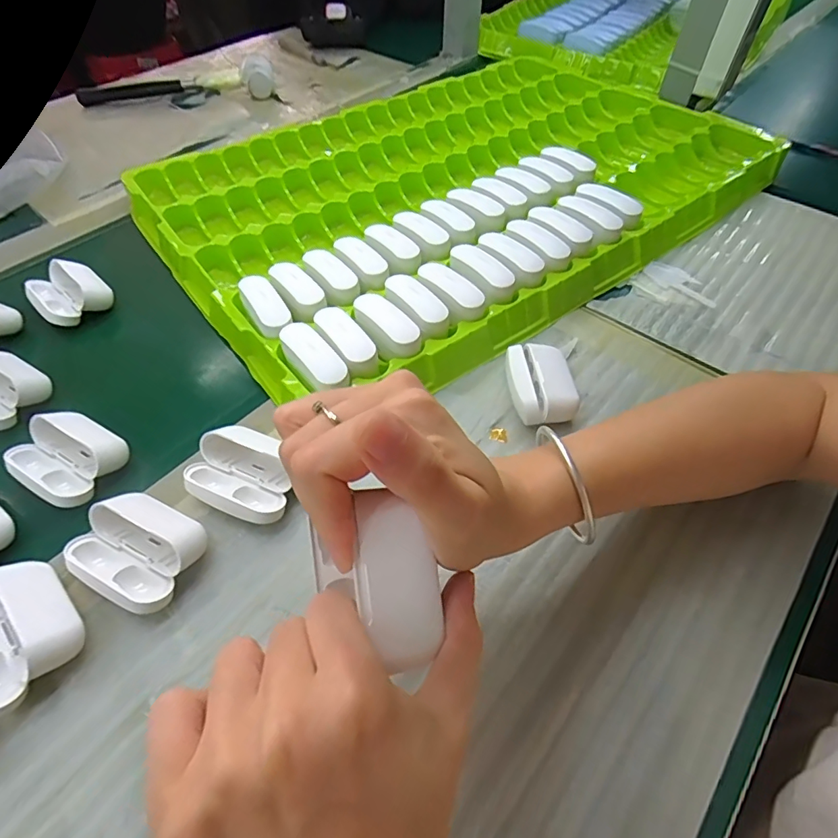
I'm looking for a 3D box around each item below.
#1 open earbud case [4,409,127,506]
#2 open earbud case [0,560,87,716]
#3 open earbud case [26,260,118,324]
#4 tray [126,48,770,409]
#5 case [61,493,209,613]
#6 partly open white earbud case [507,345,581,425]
[{"bbox_3d":[-0.229,0.026,0.319,0.063,0.036,0.053,24,57,17],"label":"open earbud case"},{"bbox_3d":[-0.204,0.107,0.245,0.063,0.030,0.050,38,62,25],"label":"open earbud case"},{"bbox_3d":[-0.297,-0.107,0.413,0.061,0.031,0.055,37,61,24],"label":"open earbud case"},{"bbox_3d":[0.043,-0.274,0.520,0.610,0.039,0.442,-31,59,-21],"label":"tray"},{"bbox_3d":[-0.156,0.071,0.269,0.065,0.030,0.053,22,56,16],"label":"case"},{"bbox_3d":[0.086,-0.023,0.342,0.045,0.023,0.060,1,53,1],"label":"partly open white earbud case"}]

